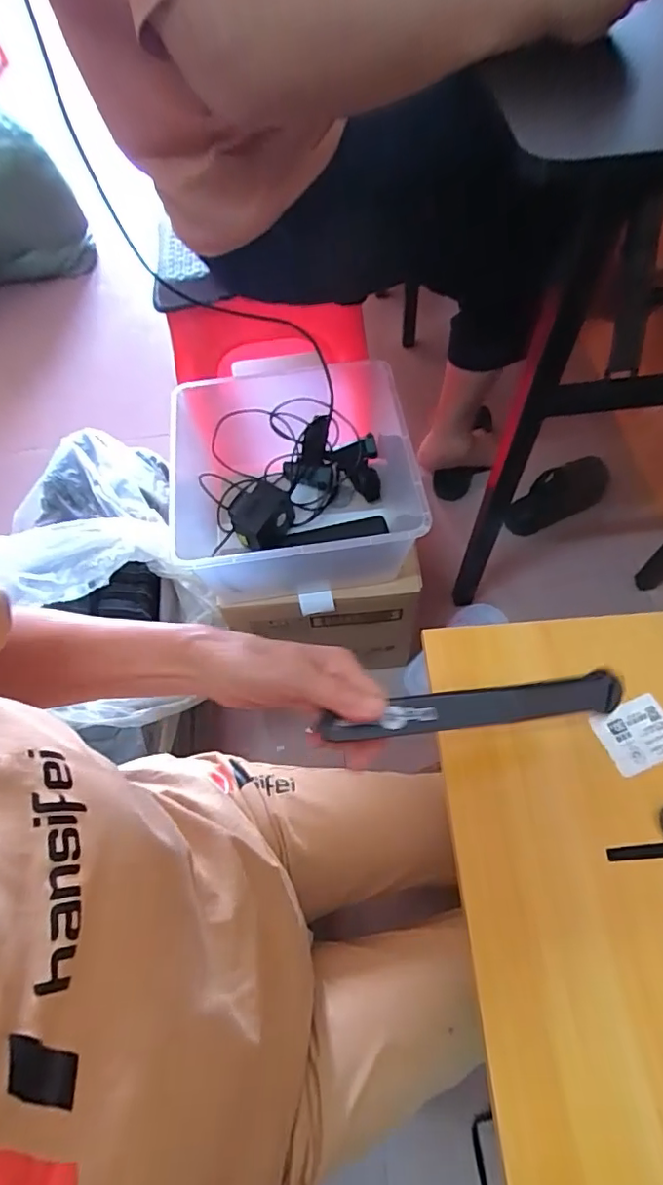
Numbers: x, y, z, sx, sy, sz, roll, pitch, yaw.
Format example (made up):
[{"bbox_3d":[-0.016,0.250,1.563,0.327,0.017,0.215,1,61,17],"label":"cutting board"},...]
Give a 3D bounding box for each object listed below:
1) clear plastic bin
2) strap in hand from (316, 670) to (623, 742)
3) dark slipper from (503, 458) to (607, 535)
[{"bbox_3d":[-0.055,-0.137,0.745,0.344,0.157,0.300,-7,61,0],"label":"clear plastic bin"},{"bbox_3d":[0.091,0.069,0.326,0.181,0.016,0.021,-5,61,-12],"label":"strap in hand"},{"bbox_3d":[0.469,-0.201,1.141,0.249,0.073,0.102,-21,62,-7],"label":"dark slipper"}]

